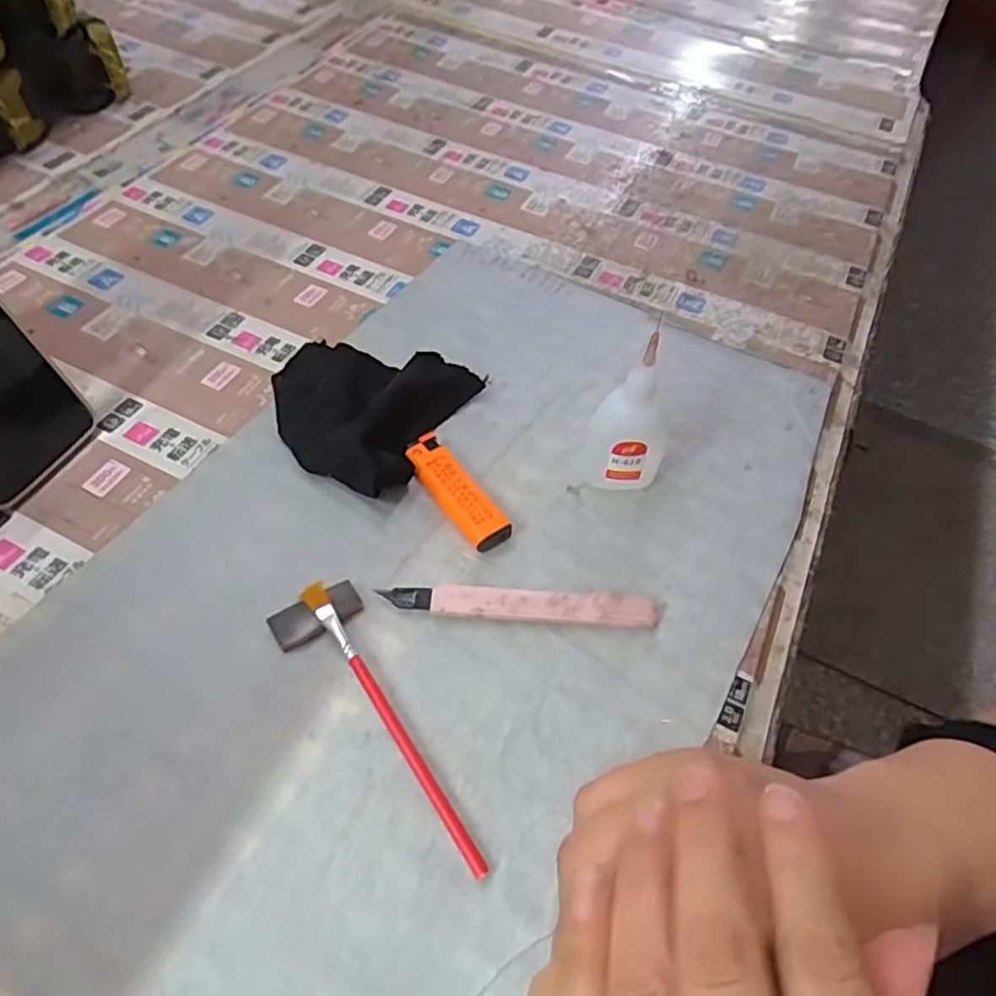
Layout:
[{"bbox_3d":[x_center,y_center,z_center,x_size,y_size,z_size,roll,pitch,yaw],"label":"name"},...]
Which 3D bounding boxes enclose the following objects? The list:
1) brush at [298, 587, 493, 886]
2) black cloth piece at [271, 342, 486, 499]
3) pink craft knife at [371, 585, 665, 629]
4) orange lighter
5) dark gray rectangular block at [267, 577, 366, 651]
[{"bbox_3d":[-0.049,0.097,0.301,0.011,0.009,0.150,-29,61,-23],"label":"brush"},{"bbox_3d":[-0.085,-0.060,0.405,0.110,0.030,0.107,26,56,14],"label":"black cloth piece"},{"bbox_3d":[0.011,0.053,0.337,0.135,0.011,0.016,5,54,-1],"label":"pink craft knife"},{"bbox_3d":[-0.024,-0.004,0.376,0.022,0.013,0.079,-29,61,-23],"label":"orange lighter"},{"bbox_3d":[-0.089,0.056,0.328,0.044,0.007,0.021,-26,60,-22],"label":"dark gray rectangular block"}]

